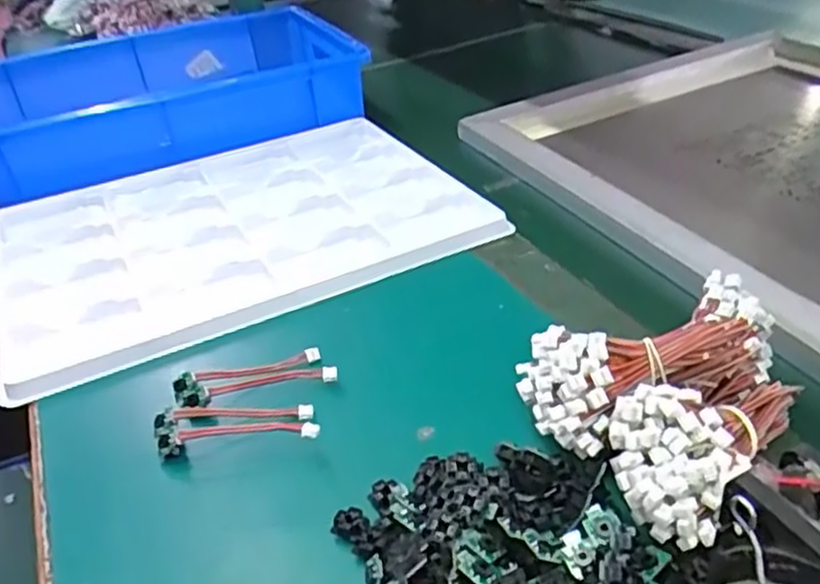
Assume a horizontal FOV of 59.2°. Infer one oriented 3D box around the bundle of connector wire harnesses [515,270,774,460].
[{"bbox_3d":[0.122,0.034,0.364,0.128,0.050,0.056,-16,34,-12],"label":"bundle of connector wire harnesses"}]

